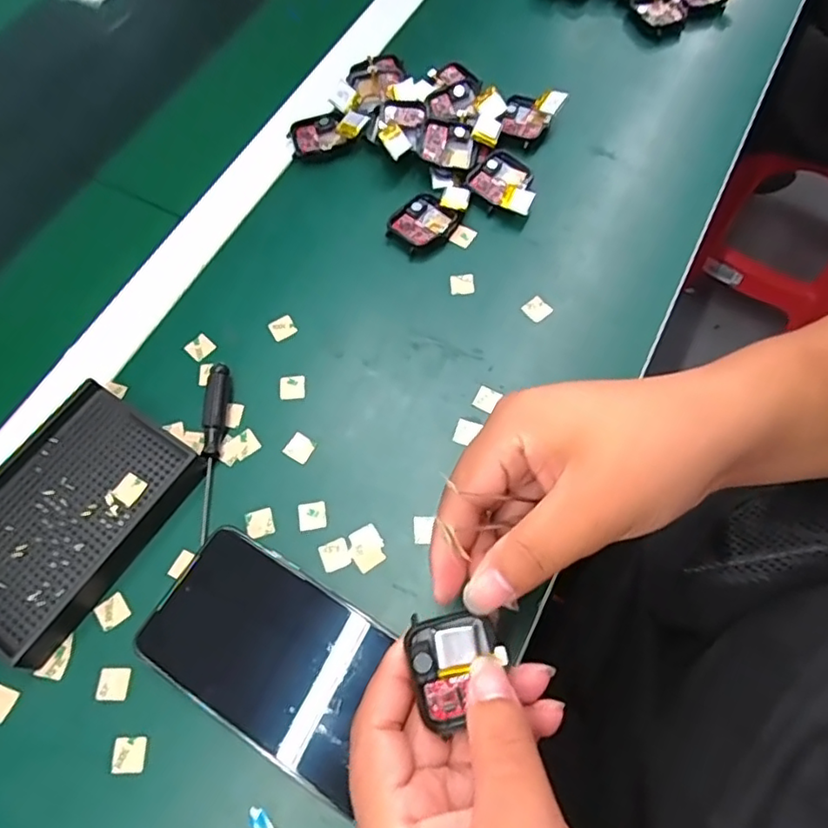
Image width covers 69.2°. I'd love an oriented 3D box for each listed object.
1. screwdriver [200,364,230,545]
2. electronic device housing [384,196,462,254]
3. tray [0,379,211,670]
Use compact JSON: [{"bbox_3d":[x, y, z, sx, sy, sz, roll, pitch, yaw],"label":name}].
[{"bbox_3d":[-0.120,0.020,0.357,0.012,0.013,0.106,-2,65,1],"label":"screwdriver"},{"bbox_3d":[0.006,-0.134,0.422,0.040,0.011,0.043,31,70,15],"label":"electronic device housing"},{"bbox_3d":[-0.199,0.056,0.342,0.094,0.019,0.136,32,71,15],"label":"tray"}]

